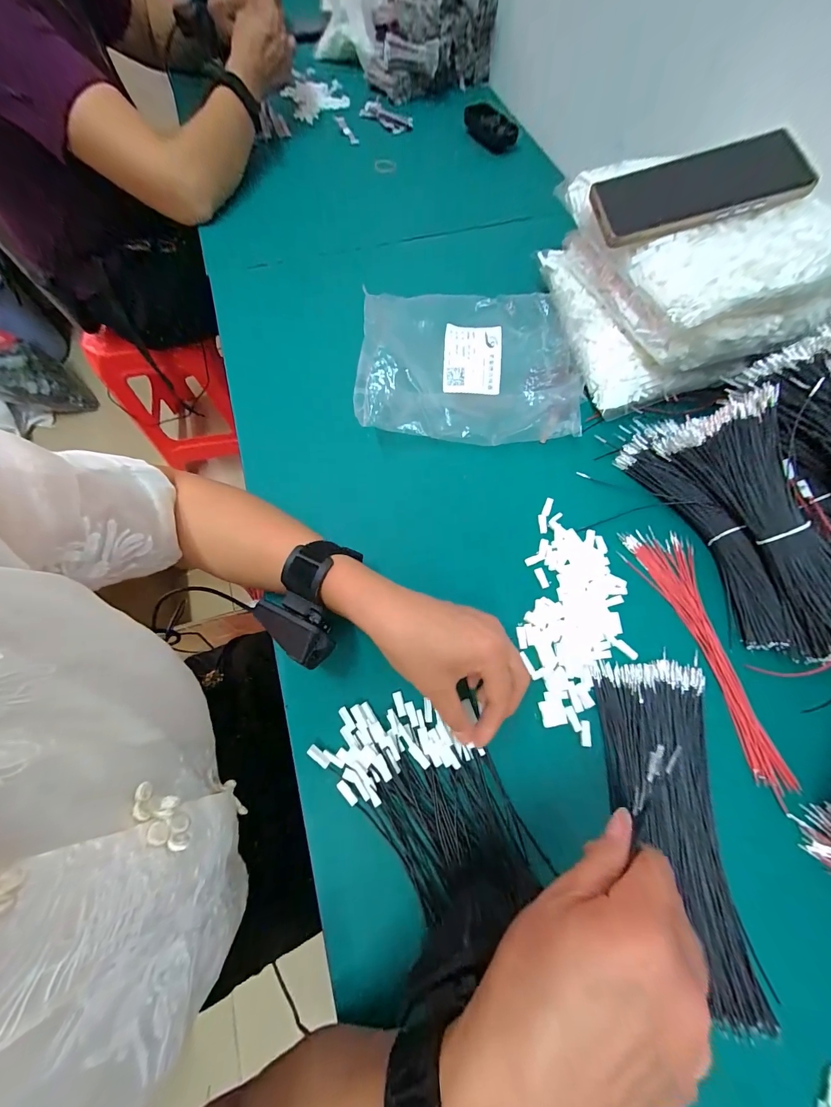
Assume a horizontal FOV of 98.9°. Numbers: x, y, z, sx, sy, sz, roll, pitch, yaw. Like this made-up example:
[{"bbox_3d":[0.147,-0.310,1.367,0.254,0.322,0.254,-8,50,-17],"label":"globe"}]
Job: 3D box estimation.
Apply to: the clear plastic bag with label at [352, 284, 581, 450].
[{"bbox_3d":[0.058,-0.203,0.389,0.228,0.067,0.166,0,69,-1],"label":"clear plastic bag with label"}]

